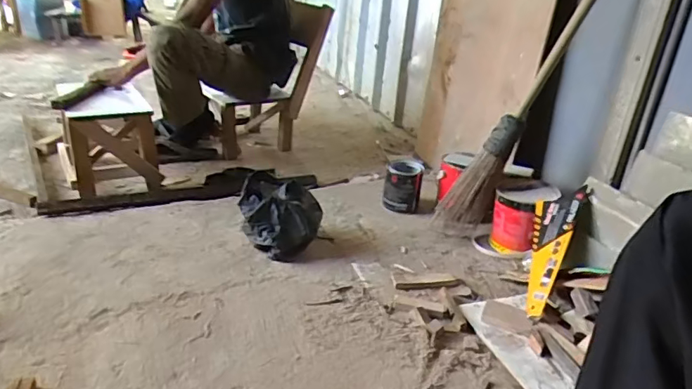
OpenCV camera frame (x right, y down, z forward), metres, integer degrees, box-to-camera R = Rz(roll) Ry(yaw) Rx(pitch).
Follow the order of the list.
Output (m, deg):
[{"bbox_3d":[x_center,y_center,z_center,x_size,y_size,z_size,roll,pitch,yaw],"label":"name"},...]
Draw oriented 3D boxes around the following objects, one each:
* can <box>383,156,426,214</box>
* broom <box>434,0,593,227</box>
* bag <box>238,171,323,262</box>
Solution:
[{"bbox_3d":[0.167,-0.025,1.519,0.106,0.138,0.100,6,25,7],"label":"can"},{"bbox_3d":[0.493,-0.307,1.238,0.108,0.961,0.082,22,18,-24],"label":"broom"},{"bbox_3d":[-0.158,0.059,1.251,0.186,0.161,0.176,3,24,-3],"label":"bag"}]

